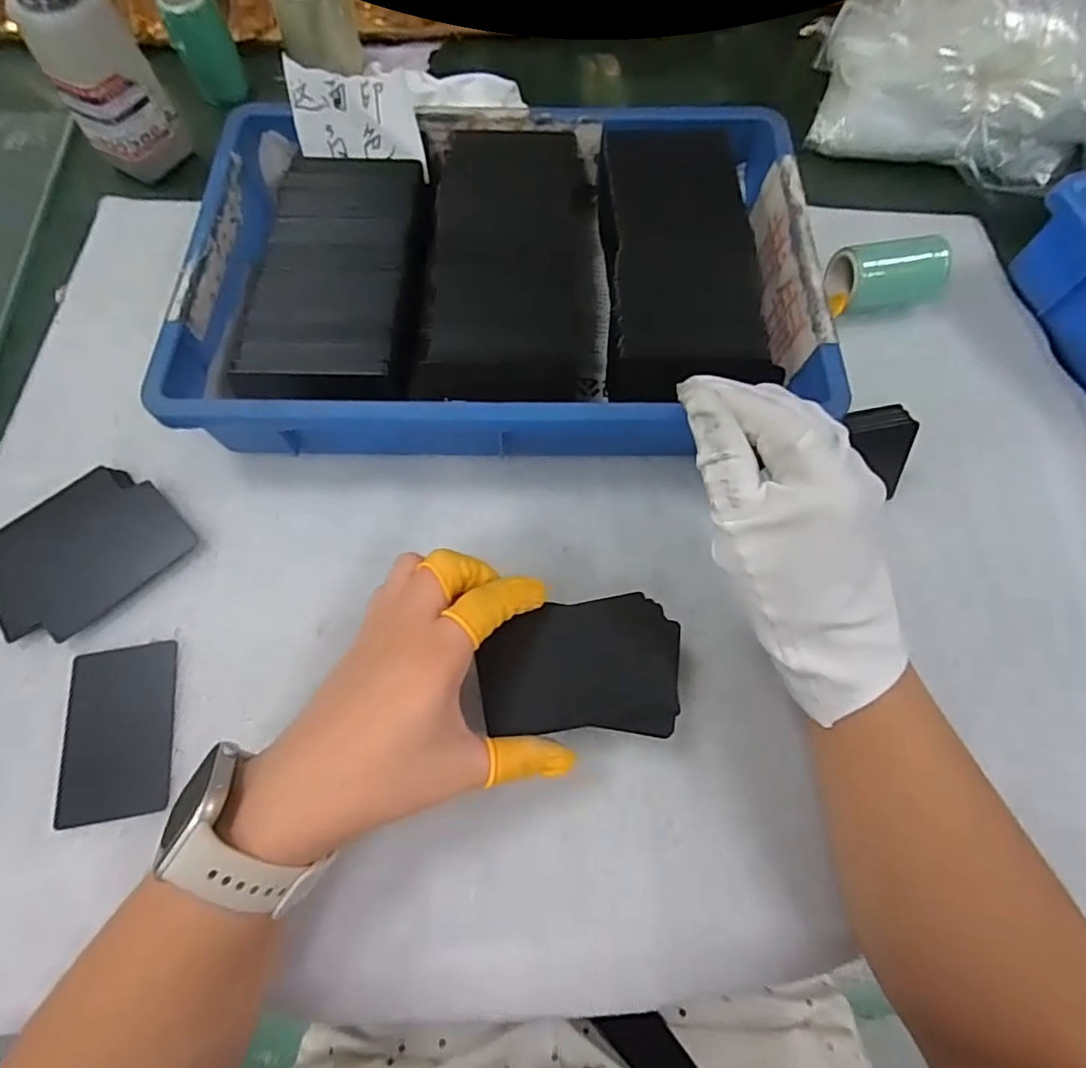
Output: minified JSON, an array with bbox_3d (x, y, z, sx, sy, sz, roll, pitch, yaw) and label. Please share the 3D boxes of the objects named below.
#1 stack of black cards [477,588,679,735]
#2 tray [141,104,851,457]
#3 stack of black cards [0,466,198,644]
[{"bbox_3d":[0.019,0.061,0.267,0.092,0.012,0.062,2,70,0],"label":"stack of black cards"},{"bbox_3d":[-0.023,-0.161,0.358,0.366,0.057,0.248,1,70,-3],"label":"tray"},{"bbox_3d":[-0.264,0.009,0.322,0.102,0.008,0.084,-40,77,-15],"label":"stack of black cards"}]

